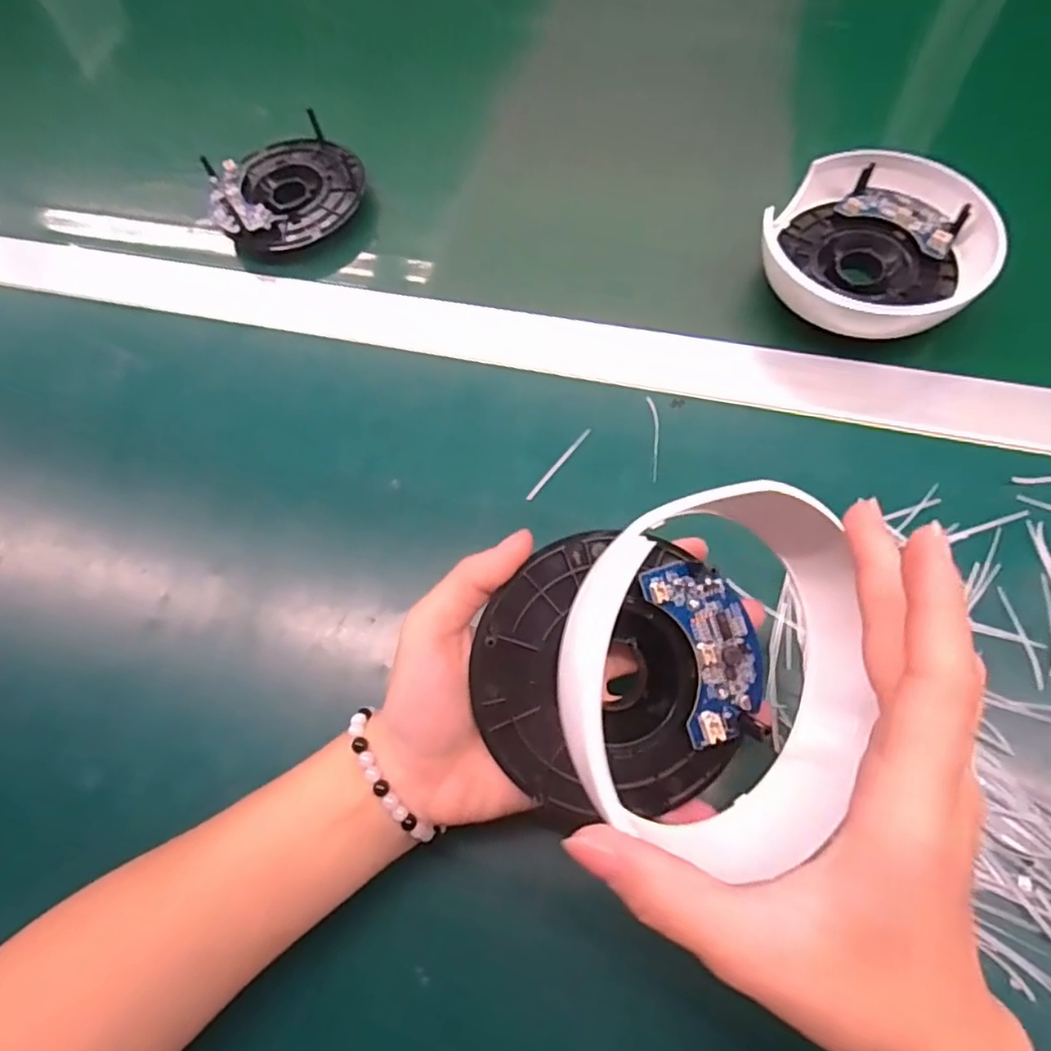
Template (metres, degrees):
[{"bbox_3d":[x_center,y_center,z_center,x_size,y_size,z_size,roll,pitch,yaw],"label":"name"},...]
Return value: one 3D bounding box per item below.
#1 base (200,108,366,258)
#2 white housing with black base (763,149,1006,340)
[{"bbox_3d":[-0.164,-0.227,0.427,0.097,0.027,0.099,-2,67,5],"label":"base"},{"bbox_3d":[0.192,-0.156,0.349,0.113,0.035,0.110,15,69,12],"label":"white housing with black base"}]

